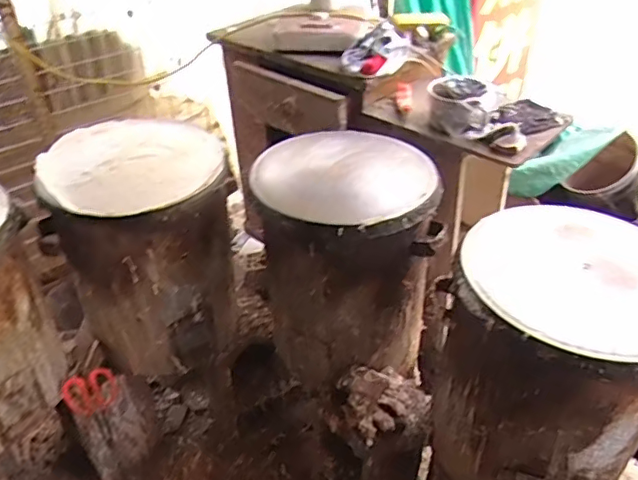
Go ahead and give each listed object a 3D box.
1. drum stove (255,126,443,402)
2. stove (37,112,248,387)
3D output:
[{"bbox_3d":[0.055,0.036,1.257,0.353,0.470,0.344,-13,39,-15],"label":"drum stove"},{"bbox_3d":[-0.390,0.022,1.298,0.365,0.488,0.351,-19,41,-22],"label":"stove"}]

